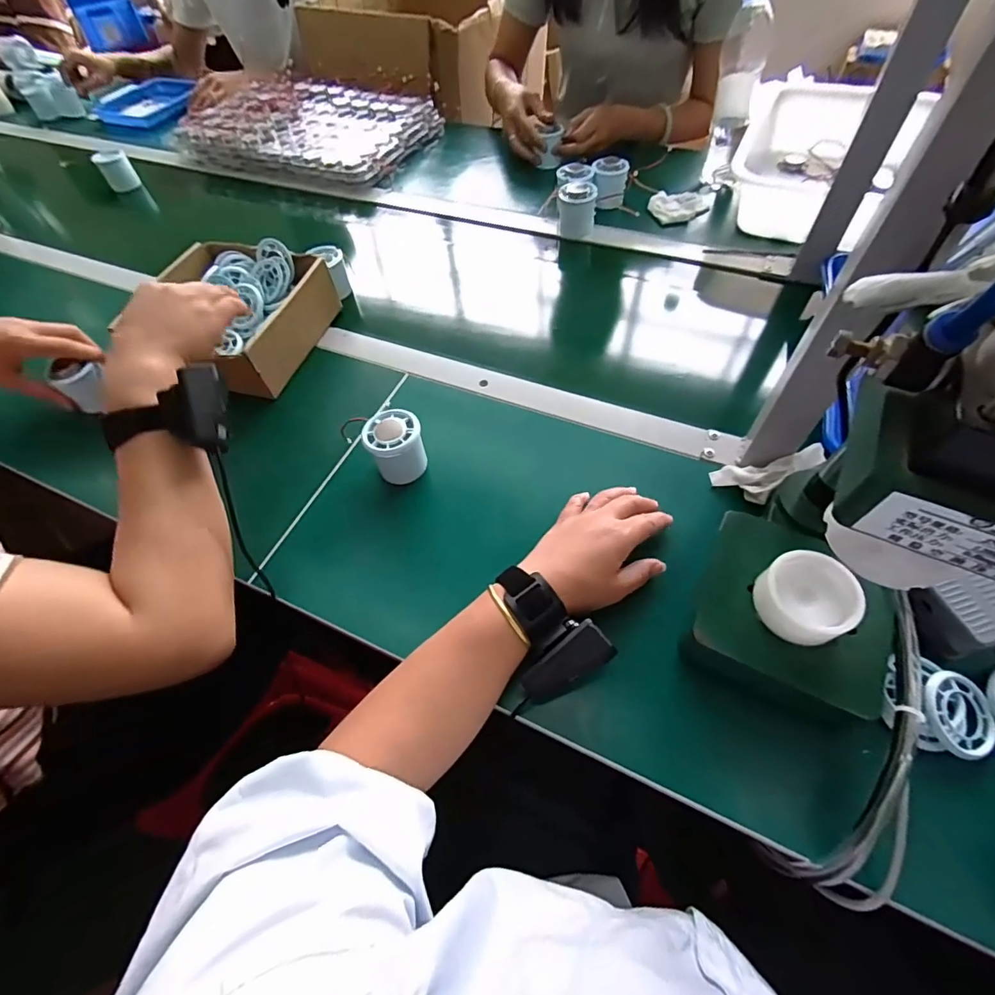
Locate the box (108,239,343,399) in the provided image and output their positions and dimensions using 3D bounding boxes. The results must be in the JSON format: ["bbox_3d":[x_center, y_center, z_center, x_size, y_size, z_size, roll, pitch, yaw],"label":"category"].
[{"bbox_3d":[-0.331,-0.237,0.602,0.203,0.069,0.211,15,59,13],"label":"box"}]

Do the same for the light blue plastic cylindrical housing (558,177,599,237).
[{"bbox_3d":[0.118,-0.428,0.704,0.054,0.061,0.044,7,58,8],"label":"light blue plastic cylindrical housing"}]

